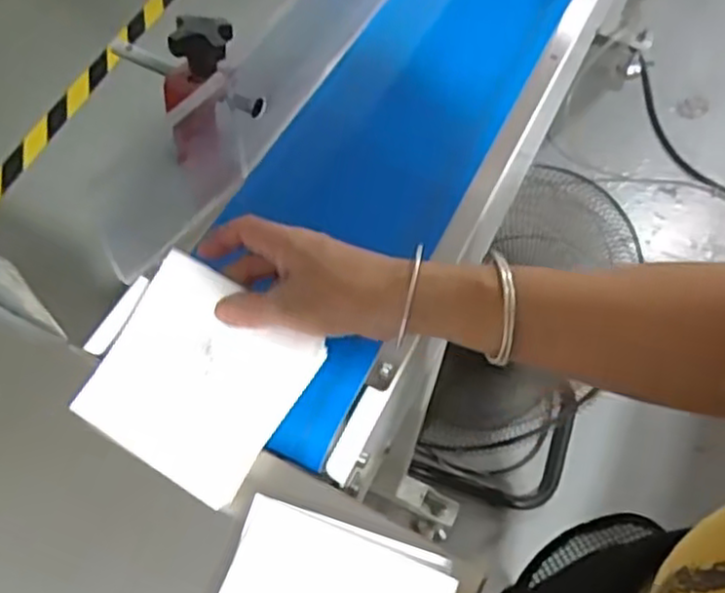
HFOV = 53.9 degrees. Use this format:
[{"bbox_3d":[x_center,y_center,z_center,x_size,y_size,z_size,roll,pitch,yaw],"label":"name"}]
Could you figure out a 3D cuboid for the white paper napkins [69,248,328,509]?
[{"bbox_3d":[-0.101,0.050,0.443,0.116,0.012,0.116,32,77,1],"label":"white paper napkins"}]

